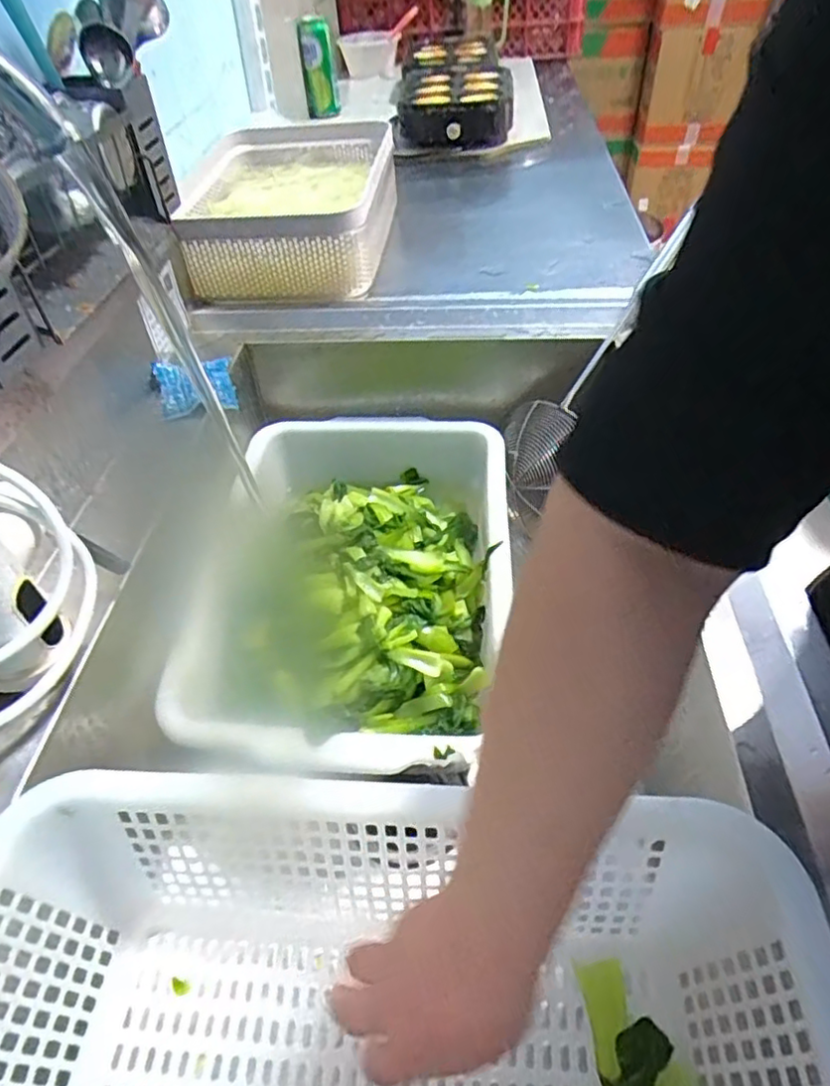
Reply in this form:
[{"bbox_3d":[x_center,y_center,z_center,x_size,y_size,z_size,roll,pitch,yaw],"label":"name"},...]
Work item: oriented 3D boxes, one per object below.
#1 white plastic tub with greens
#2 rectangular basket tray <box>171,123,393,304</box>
[{"bbox_3d":[-0.068,0.038,0.681,0.308,0.094,0.440,3,47,7],"label":"white plastic tub with greens"},{"bbox_3d":[-0.178,-0.529,0.963,0.276,0.100,0.547,-4,47,0],"label":"rectangular basket tray"}]

